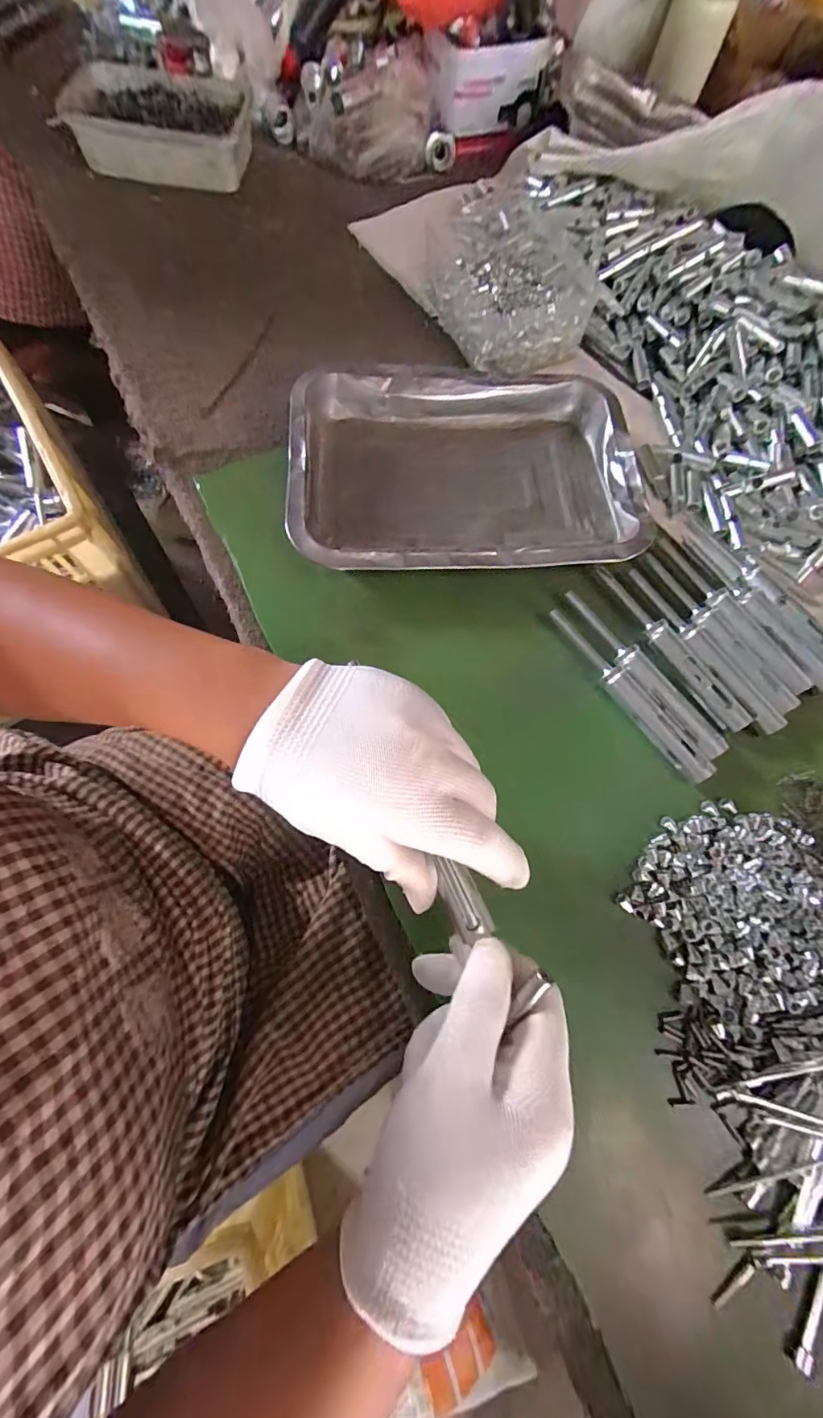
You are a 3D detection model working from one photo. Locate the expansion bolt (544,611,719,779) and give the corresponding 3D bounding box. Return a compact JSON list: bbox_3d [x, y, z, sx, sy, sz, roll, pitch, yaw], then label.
[{"bbox_3d":[0.142,-0.013,0.314,0.017,0.012,0.140,-36,75,-12],"label":"expansion bolt"}]

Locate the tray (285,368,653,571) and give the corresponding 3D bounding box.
[{"bbox_3d":[0.041,-0.181,0.361,0.254,0.037,0.181,-3,71,-2],"label":"tray"}]

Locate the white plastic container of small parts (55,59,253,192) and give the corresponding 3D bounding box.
[{"bbox_3d":[-0.267,-0.632,0.523,0.183,0.055,0.142,-8,71,-6],"label":"white plastic container of small parts"}]

